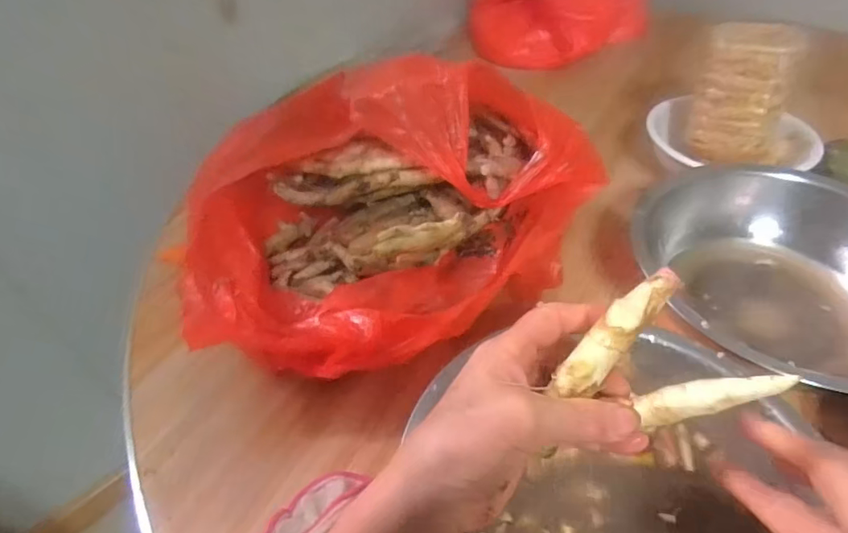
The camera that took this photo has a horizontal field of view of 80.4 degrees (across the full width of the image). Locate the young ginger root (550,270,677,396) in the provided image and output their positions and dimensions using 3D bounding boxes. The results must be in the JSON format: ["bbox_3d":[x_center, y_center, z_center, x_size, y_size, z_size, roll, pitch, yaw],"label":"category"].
[{"bbox_3d":[0.104,0.034,0.269,0.088,0.019,0.018,-44,54,-9],"label":"young ginger root"}]

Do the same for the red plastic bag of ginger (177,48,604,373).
[{"bbox_3d":[-0.061,-0.045,0.472,0.356,0.186,0.282,14,48,18],"label":"red plastic bag of ginger"}]

